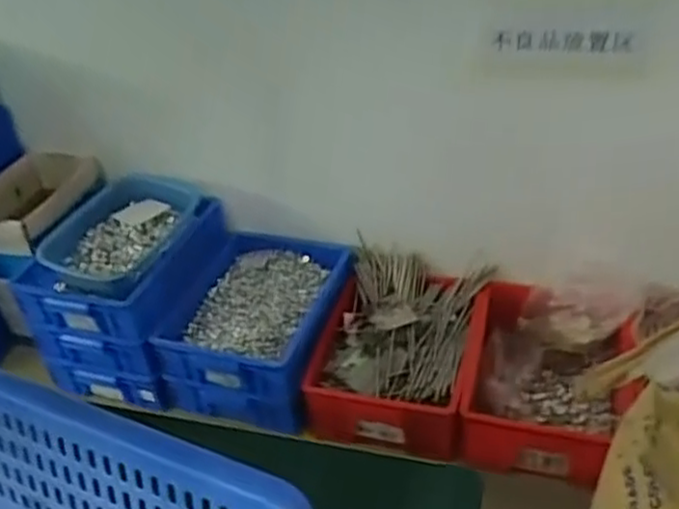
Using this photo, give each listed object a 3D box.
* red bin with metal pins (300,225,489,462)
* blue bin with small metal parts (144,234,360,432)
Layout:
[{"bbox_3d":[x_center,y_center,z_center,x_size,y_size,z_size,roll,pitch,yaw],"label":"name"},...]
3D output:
[{"bbox_3d":[0.137,0.209,1.610,0.333,0.182,0.472,7,37,17],"label":"red bin with metal pins"},{"bbox_3d":[-0.189,0.151,1.717,0.385,0.169,0.491,7,38,18],"label":"blue bin with small metal parts"}]

